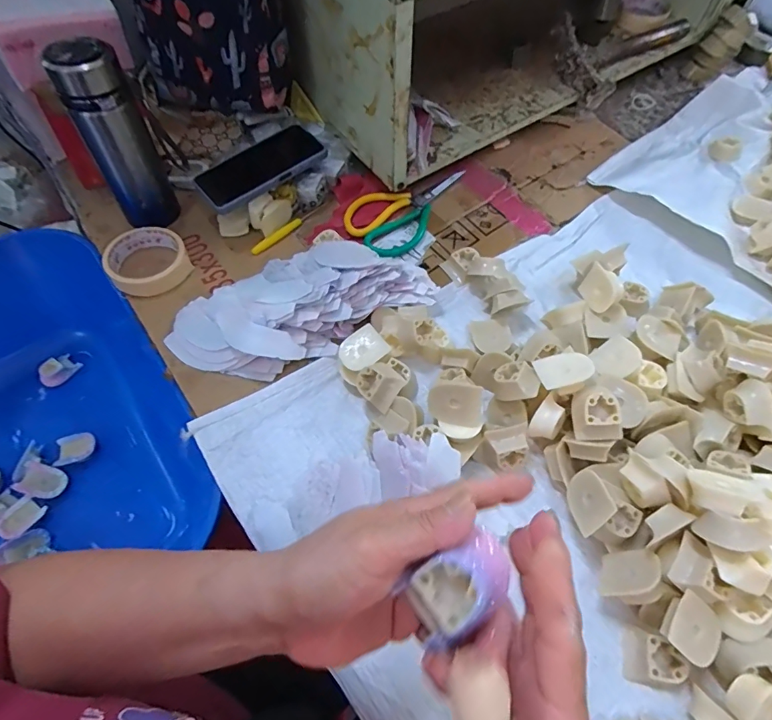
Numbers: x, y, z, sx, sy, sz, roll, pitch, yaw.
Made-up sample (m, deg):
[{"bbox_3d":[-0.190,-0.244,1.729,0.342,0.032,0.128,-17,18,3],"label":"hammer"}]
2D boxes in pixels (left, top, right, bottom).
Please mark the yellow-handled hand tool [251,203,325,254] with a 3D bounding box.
[{"bbox_3d":[-0.131,-0.179,0.596,0.011,0.007,0.118,41,67,19],"label":"yellow-handled hand tool"}]

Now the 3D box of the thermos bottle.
[{"bbox_3d":[-0.311,-0.250,0.520,0.073,0.205,0.060,-28,66,-16],"label":"thermos bottle"}]

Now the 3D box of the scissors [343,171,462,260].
[{"bbox_3d":[0.035,-0.213,0.605,0.187,0.013,0.100,-39,69,-20],"label":"scissors"}]

